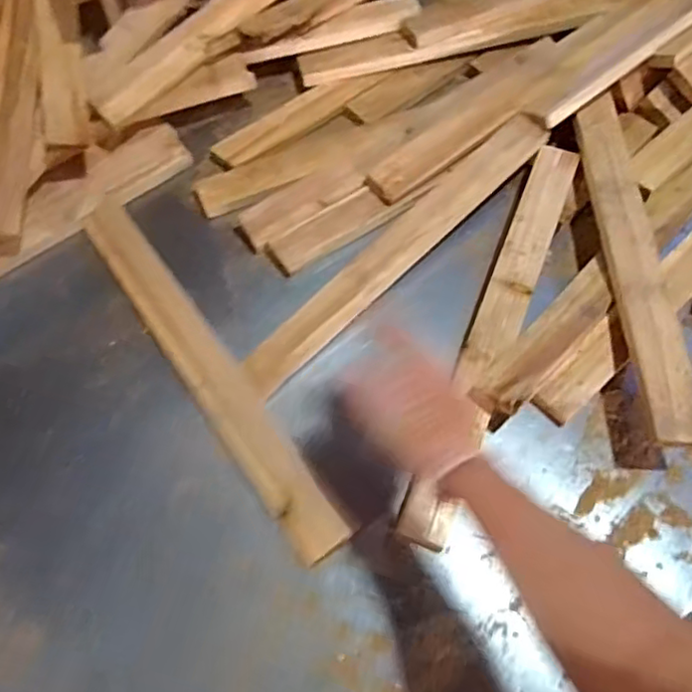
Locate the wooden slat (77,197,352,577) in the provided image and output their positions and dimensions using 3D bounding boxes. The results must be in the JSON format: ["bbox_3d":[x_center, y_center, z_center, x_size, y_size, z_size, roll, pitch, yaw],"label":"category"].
[{"bbox_3d":[-0.160,0.014,0.698,0.061,0.021,0.492,-34,66,-14],"label":"wooden slat"}]

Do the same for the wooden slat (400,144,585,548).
[{"bbox_3d":[0.171,-0.028,0.718,0.053,0.017,0.516,21,68,10],"label":"wooden slat"}]

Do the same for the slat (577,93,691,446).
[{"bbox_3d":[0.319,-0.103,0.710,0.068,0.025,0.448,4,60,-3],"label":"slat"}]

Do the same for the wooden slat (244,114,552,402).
[{"bbox_3d":[0.068,-0.120,0.746,0.470,0.016,0.056,-42,69,-18],"label":"wooden slat"}]

